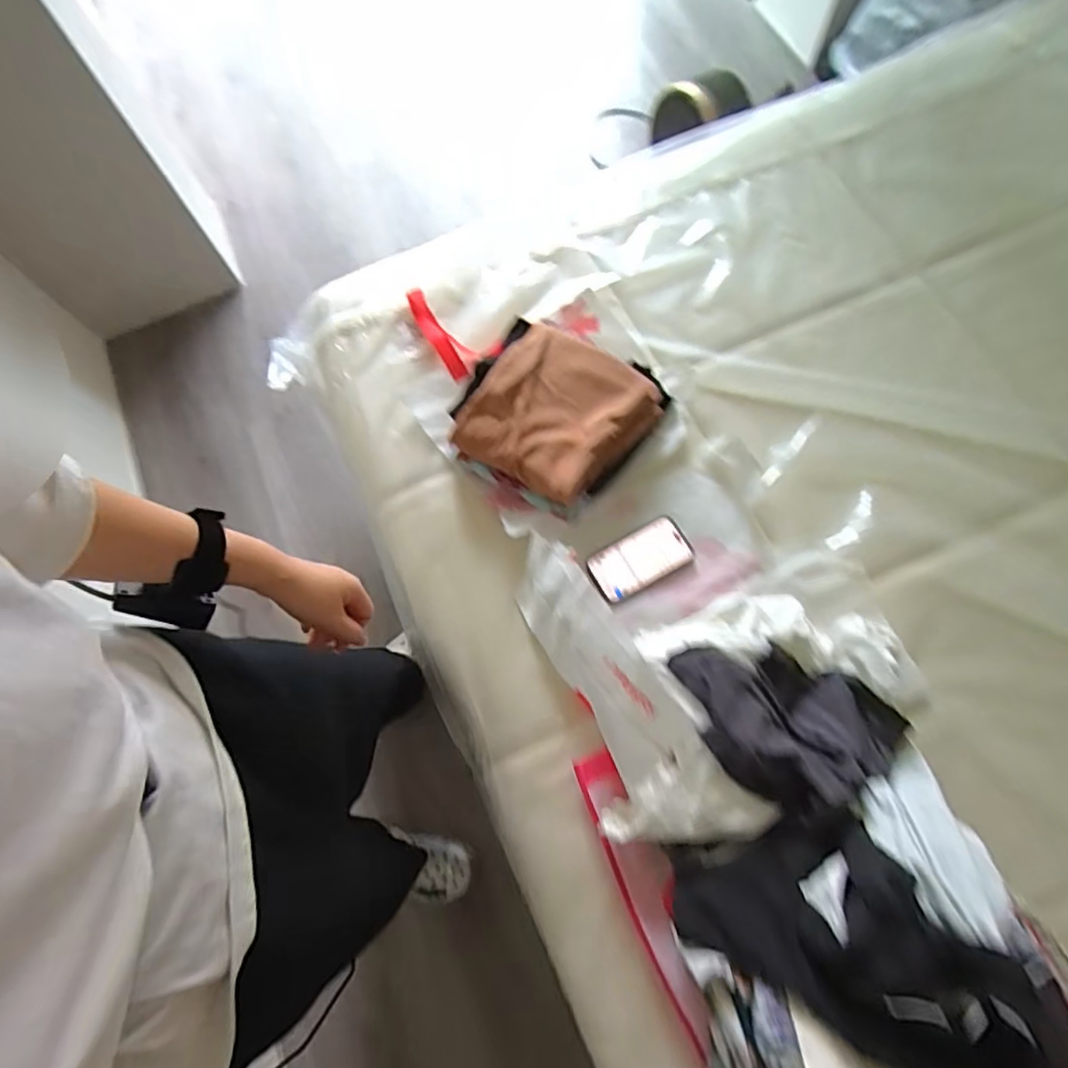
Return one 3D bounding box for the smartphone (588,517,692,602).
[{"bbox_3d":[0.158,0.037,0.901,0.152,0.013,0.078,-28,73,-7],"label":"smartphone"}]

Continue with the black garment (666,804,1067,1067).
[{"bbox_3d":[0.348,0.433,0.624,0.362,0.140,0.203,34,76,12],"label":"black garment"}]

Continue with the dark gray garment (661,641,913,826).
[{"bbox_3d":[0.323,0.216,0.762,0.249,0.112,0.229,-24,72,-6],"label":"dark gray garment"}]

